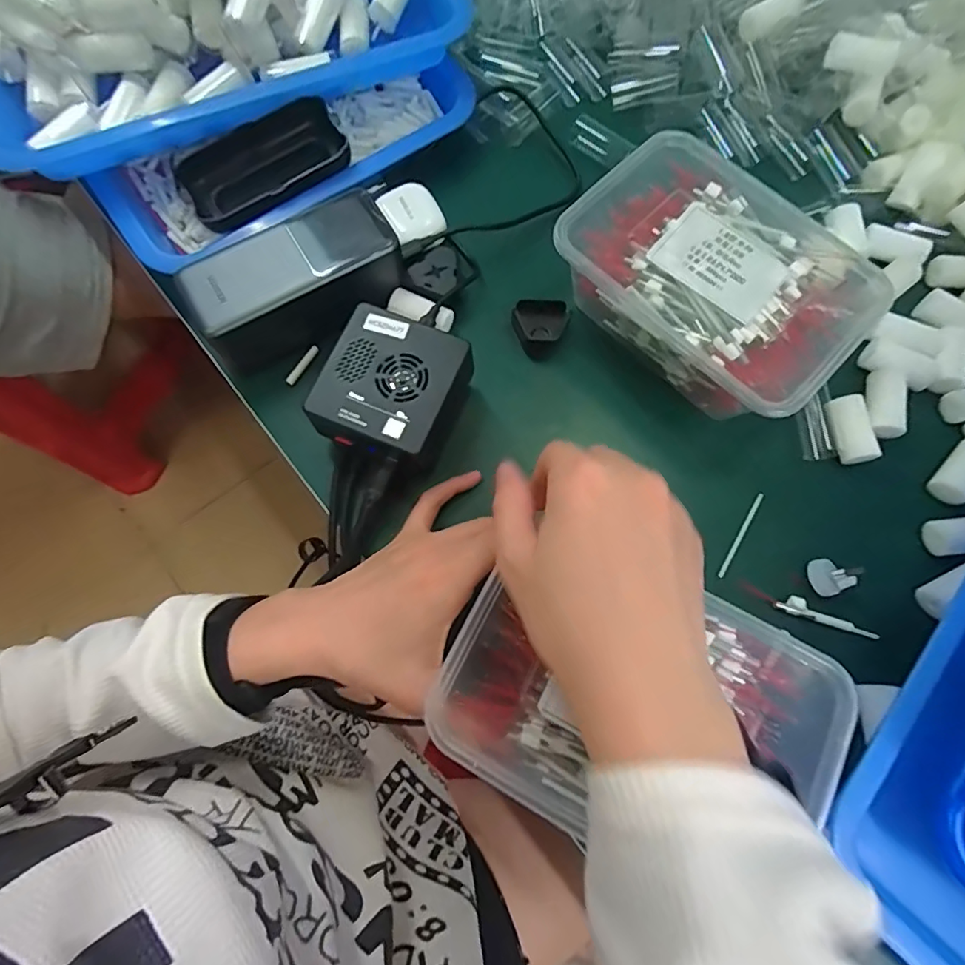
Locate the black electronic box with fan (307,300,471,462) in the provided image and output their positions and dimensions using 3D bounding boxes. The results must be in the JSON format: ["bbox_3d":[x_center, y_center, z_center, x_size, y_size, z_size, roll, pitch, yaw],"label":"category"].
[{"bbox_3d":[-0.051,-0.053,0.304,0.077,0.037,0.078,22,75,6],"label":"black electronic box with fan"}]

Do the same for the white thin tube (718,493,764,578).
[{"bbox_3d":[0.158,0.032,0.312,0.004,0.004,0.060,32,77,8],"label":"white thin tube"}]

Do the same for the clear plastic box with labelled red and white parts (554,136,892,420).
[{"bbox_3d":[0.138,-0.121,0.318,0.172,0.051,0.131,43,78,11],"label":"clear plastic box with labelled red and white parts"}]

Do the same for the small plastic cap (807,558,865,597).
[{"bbox_3d":[0.201,0.054,0.293,0.019,0.019,0.021,-1,74,0],"label":"small plastic cap"}]

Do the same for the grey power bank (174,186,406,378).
[{"bbox_3d":[-0.116,-0.126,0.325,0.129,0.049,0.063,-34,77,-9],"label":"grey power bank"}]

